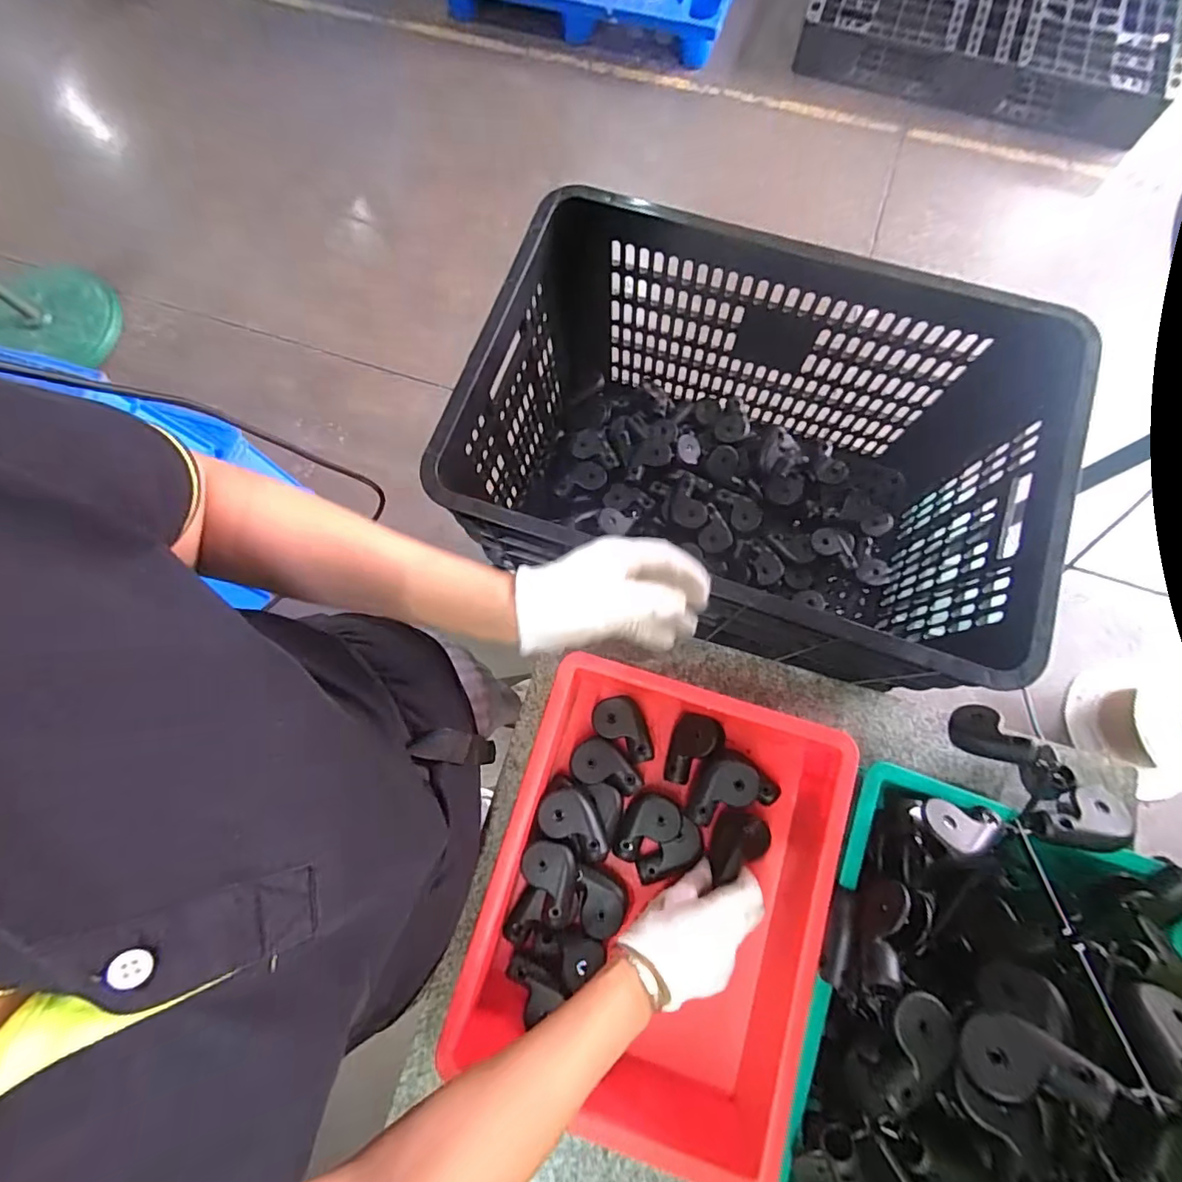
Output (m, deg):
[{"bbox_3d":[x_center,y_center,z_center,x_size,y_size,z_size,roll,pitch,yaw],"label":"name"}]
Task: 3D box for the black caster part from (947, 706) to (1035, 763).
[{"bbox_3d":[0.365,0.131,0.489,0.042,0.068,0.024,-28,113,-22],"label":"black caster part"}]

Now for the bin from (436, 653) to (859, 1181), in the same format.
[{"bbox_3d":[0.059,0.263,0.479,0.272,0.081,0.351,16,77,6],"label":"bin"}]

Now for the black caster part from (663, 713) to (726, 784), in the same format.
[{"bbox_3d":[0.099,0.155,0.528,0.044,0.018,0.071,26,79,8],"label":"black caster part"}]

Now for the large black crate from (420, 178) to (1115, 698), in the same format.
[{"bbox_3d":[0.160,-0.134,0.628,0.558,0.287,0.358,19,78,6],"label":"large black crate"}]

